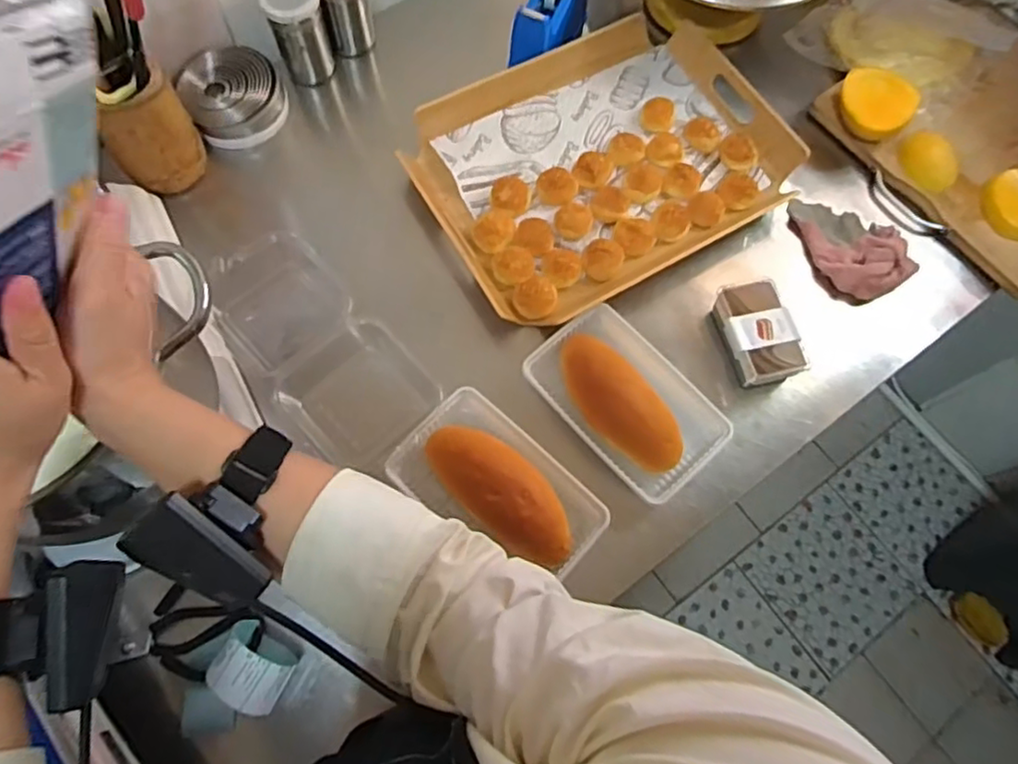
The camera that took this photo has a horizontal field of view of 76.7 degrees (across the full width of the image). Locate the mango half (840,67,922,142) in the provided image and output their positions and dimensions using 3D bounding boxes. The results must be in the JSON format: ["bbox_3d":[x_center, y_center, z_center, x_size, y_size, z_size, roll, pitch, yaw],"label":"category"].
[{"bbox_3d":[0.454,-0.344,0.803,0.090,0.053,0.075,29,71,9],"label":"mango half"}]

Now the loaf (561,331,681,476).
[{"bbox_3d":[0.116,0.021,0.670,0.073,0.047,0.167,-39,75,-15],"label":"loaf"}]

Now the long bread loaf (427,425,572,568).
[{"bbox_3d":[-0.006,0.107,0.635,0.174,0.048,0.077,42,73,13],"label":"long bread loaf"}]

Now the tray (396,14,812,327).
[{"bbox_3d":[0.112,-0.277,0.803,0.439,0.039,0.332,-30,73,-12],"label":"tray"}]

